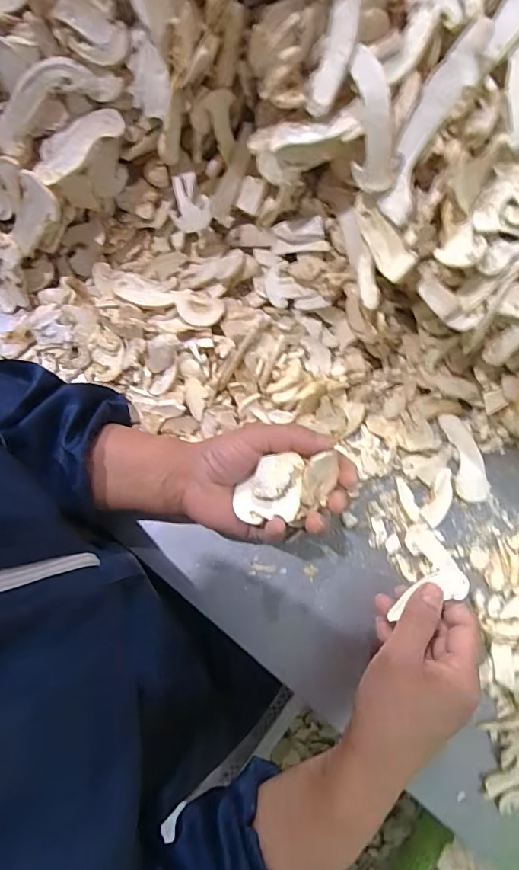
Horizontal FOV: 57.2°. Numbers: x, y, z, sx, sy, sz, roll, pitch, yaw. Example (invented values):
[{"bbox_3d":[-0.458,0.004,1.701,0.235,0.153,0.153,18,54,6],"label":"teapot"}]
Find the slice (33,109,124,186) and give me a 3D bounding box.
[{"bbox_3d":[-0.147,-0.236,0.383,0.080,0.014,0.035,-25,79,15],"label":"slice"}]

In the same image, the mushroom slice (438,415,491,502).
[{"bbox_3d":[0.185,0.020,0.429,0.029,0.008,0.079,-13,79,-4],"label":"mushroom slice"}]

